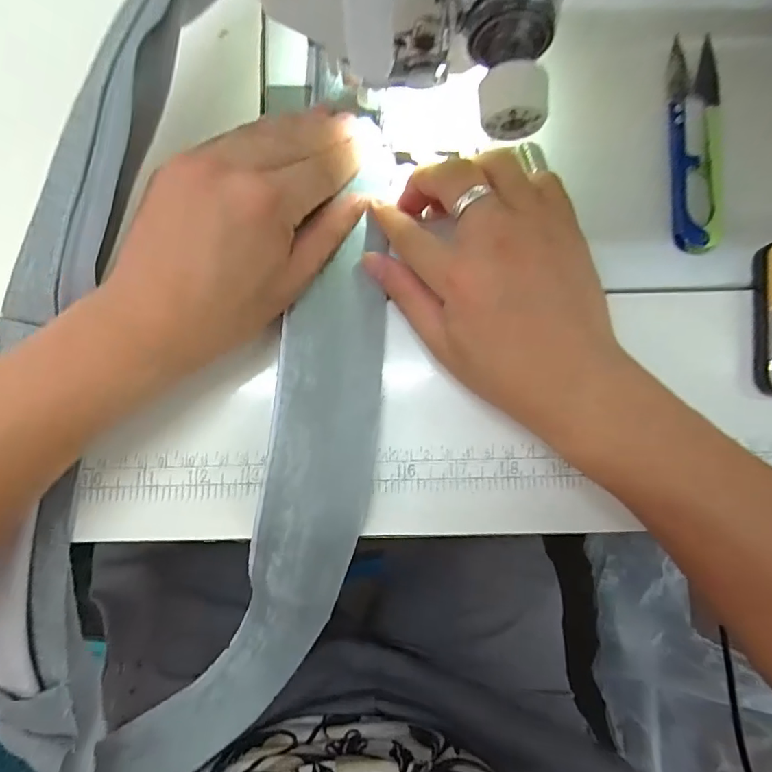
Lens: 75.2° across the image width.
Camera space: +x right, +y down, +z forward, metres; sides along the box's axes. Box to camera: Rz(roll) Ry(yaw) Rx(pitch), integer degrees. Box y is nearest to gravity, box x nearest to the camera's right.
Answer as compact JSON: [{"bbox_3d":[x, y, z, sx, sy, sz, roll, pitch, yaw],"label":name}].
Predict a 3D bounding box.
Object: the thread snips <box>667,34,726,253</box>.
[{"bbox_3d":[0.161,-0.127,0.261,0.027,0.006,0.114,5,84,0],"label":"thread snips"}]

